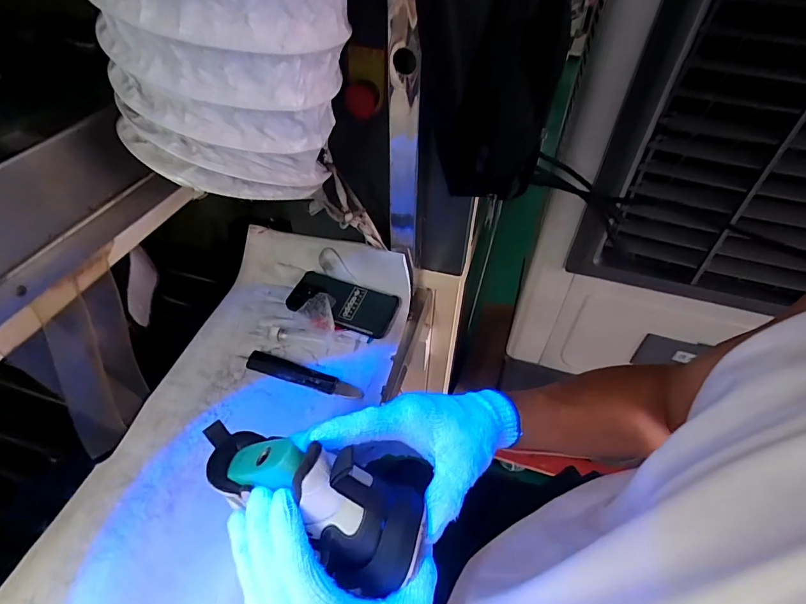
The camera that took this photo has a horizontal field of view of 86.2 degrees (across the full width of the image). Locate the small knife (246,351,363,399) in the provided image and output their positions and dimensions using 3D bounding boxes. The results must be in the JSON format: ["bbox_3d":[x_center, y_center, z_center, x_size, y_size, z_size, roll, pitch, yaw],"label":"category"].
[{"bbox_3d":[-0.135,0.100,0.588,0.166,0.015,0.027,15,48,10],"label":"small knife"}]

